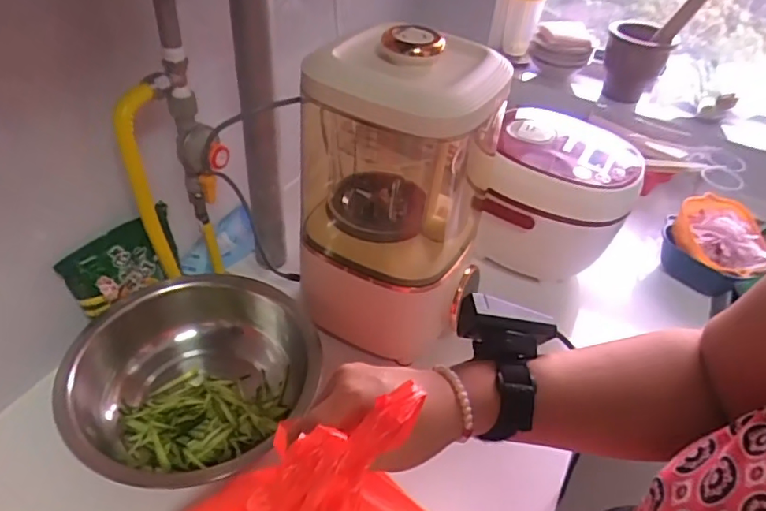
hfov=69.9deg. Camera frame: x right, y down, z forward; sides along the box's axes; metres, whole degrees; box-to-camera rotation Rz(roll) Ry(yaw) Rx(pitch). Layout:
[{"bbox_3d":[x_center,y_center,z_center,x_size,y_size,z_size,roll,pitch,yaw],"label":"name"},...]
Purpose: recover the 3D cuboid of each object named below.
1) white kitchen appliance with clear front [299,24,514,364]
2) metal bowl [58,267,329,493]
[{"bbox_3d":[0.036,-0.090,0.707,0.201,0.376,0.237,20,45,14],"label":"white kitchen appliance with clear front"},{"bbox_3d":[-0.225,0.152,0.657,0.233,0.109,0.279,7,43,1],"label":"metal bowl"}]

